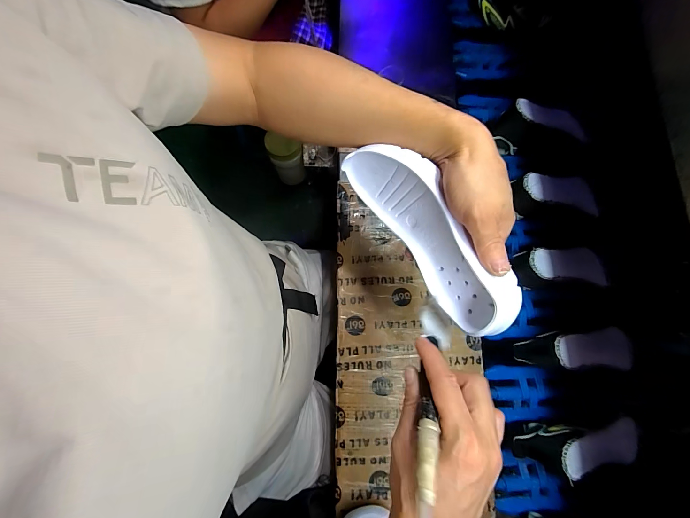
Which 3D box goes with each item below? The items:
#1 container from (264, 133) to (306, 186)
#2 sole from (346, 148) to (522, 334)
[{"bbox_3d":[-0.126,-0.215,0.670,0.069,0.113,0.064,0,79,-1],"label":"container"},{"bbox_3d":[0.086,-0.025,0.320,0.042,0.091,0.225,-29,80,-38],"label":"sole"}]

